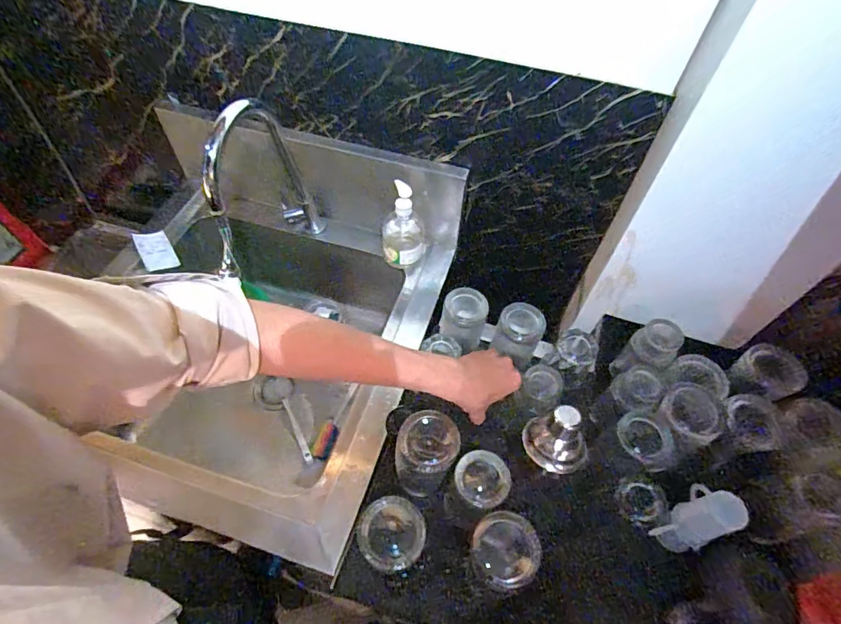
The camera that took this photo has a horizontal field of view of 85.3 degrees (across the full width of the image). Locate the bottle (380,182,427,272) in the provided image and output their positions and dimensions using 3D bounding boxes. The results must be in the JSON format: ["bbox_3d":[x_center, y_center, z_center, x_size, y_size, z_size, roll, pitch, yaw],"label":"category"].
[{"bbox_3d":[-0.033,-0.168,0.898,0.092,0.166,0.074,-1,55,-2],"label":"bottle"}]

